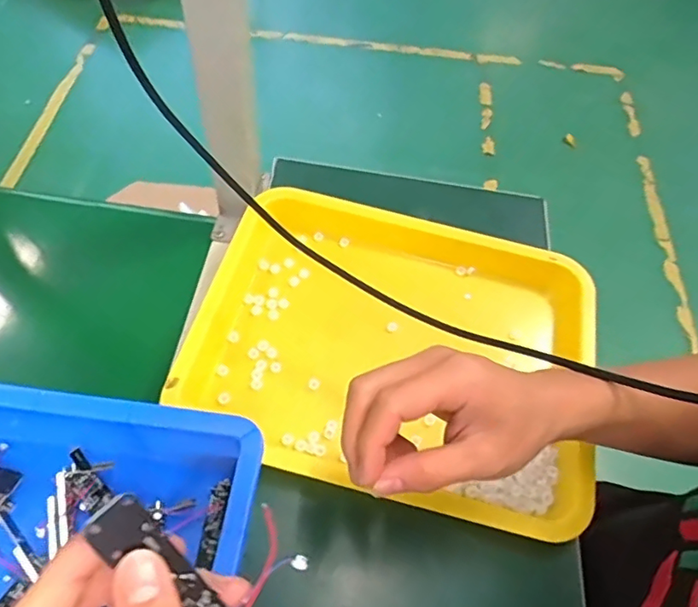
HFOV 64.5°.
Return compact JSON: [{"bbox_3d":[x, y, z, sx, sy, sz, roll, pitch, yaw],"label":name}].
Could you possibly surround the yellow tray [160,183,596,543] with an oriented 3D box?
[{"bbox_3d":[0.037,0.036,0.481,0.338,0.055,0.259,15,57,4],"label":"yellow tray"}]

